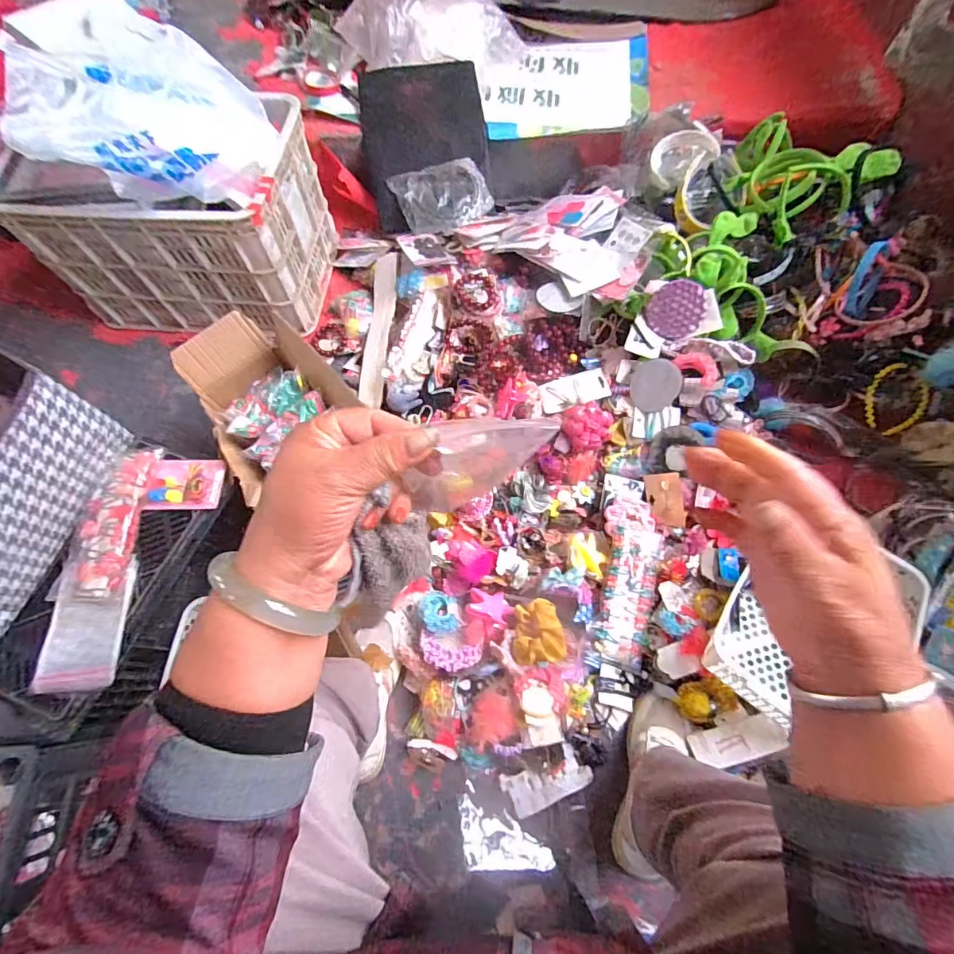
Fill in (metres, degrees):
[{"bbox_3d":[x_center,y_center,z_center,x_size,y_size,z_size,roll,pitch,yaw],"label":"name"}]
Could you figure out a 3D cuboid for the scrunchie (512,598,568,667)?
[{"bbox_3d":[0.091,0.235,0.700,0.074,0.052,0.089,-6,67,-2],"label":"scrunchie"}]

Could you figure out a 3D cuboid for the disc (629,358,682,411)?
[{"bbox_3d":[0.320,-0.164,0.826,0.086,0.009,0.090,10,106,40],"label":"disc"}]

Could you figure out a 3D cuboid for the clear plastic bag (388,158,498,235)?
[{"bbox_3d":[-0.078,-0.633,1.033,0.181,0.067,0.173,-23,68,-9],"label":"clear plastic bag"}]

